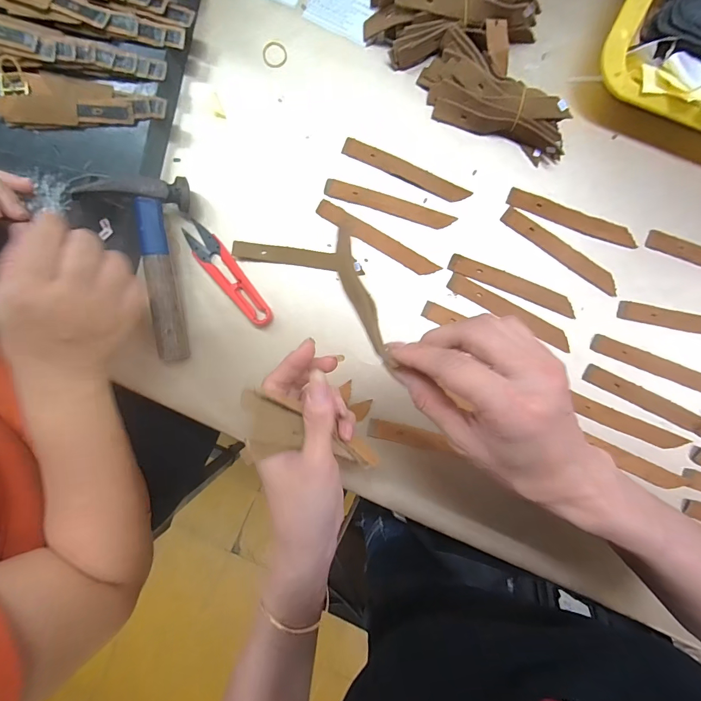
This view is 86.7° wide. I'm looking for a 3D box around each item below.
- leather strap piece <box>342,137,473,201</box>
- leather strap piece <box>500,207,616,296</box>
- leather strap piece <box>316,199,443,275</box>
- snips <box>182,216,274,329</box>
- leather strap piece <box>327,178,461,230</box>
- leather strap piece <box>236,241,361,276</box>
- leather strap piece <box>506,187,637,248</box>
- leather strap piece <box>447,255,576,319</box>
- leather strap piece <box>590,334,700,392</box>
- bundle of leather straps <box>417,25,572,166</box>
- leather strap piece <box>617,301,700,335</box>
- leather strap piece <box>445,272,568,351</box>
[{"bbox_3d":[0.052,-0.167,0.345,0.123,0.004,0.015,24,92,0],"label":"leather strap piece"},{"bbox_3d":[0.195,-0.092,0.344,0.122,0.004,0.017,34,92,0],"label":"leather strap piece"},{"bbox_3d":[0.025,-0.103,0.347,0.125,0.004,0.015,31,92,0],"label":"leather strap piece"},{"bbox_3d":[-0.115,-0.070,0.349,0.027,0.007,0.115,-38,91,1],"label":"snips"},{"bbox_3d":[0.036,-0.136,0.348,0.122,0.004,0.016,17,92,0],"label":"leather strap piece"},{"bbox_3d":[-0.049,-0.088,0.349,0.122,0.010,0.017,8,90,-1],"label":"leather strap piece"},{"bbox_3d":[0.205,-0.121,0.345,0.121,0.007,0.018,21,92,0],"label":"leather strap piece"},{"bbox_3d":[0.150,-0.061,0.344,0.121,0.004,0.019,21,92,0],"label":"leather strap piece"},{"bbox_3d":[0.285,0.014,0.345,0.122,0.006,0.016,22,92,0],"label":"leather strap piece"},{"bbox_3d":[0.131,-0.221,0.330,0.141,0.029,0.055,29,92,0],"label":"bundle of leather straps"},{"bbox_3d":[0.312,-0.026,0.342,0.121,0.008,0.018,11,92,0],"label":"leather strap piece"},{"bbox_3d":[0.149,-0.036,0.345,0.124,0.004,0.018,30,92,0],"label":"leather strap piece"}]

